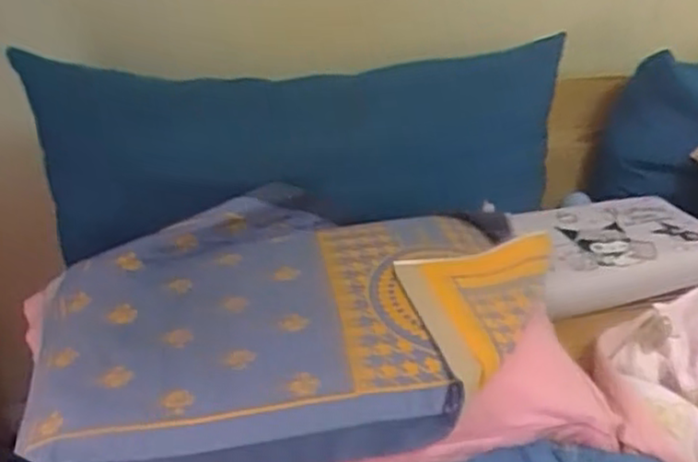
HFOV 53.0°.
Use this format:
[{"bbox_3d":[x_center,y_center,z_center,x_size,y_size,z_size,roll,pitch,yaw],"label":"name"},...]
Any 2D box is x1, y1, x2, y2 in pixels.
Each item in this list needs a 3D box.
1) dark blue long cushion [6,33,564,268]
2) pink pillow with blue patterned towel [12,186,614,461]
[{"bbox_3d":[-0.063,-0.150,1.222,0.882,0.288,0.118,-6,34,-11],"label":"dark blue long cushion"},{"bbox_3d":[-0.069,0.127,0.919,0.676,0.136,0.431,-8,34,-13],"label":"pink pillow with blue patterned towel"}]

